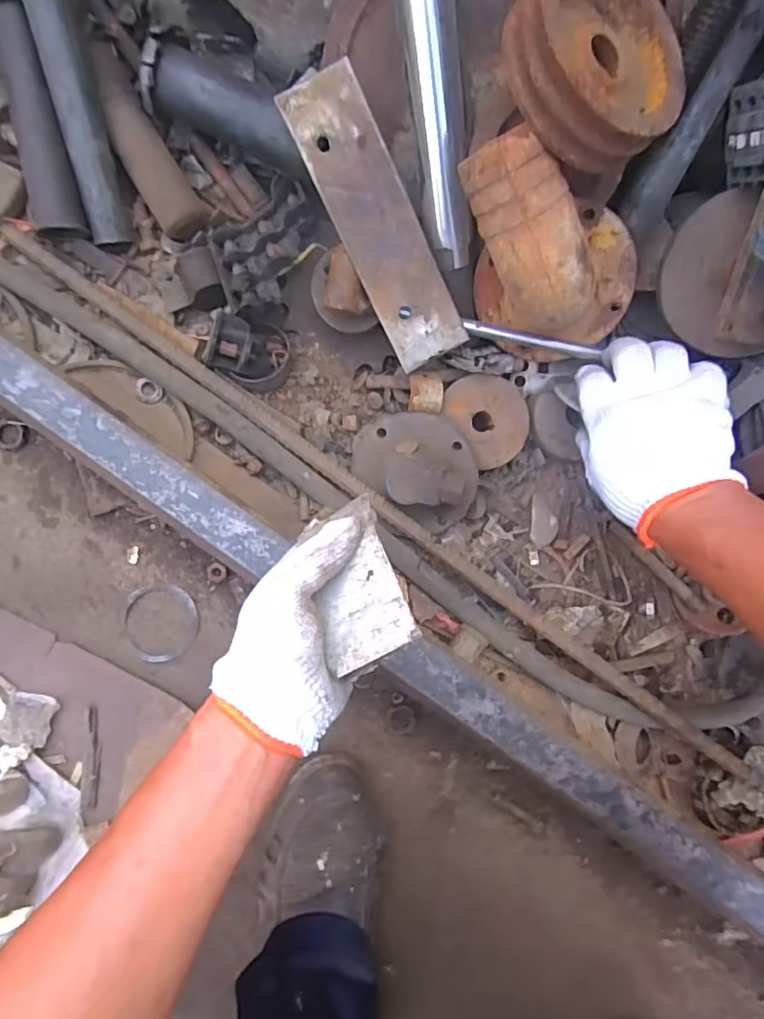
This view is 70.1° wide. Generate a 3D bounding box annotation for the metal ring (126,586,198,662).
[{"bbox_3d":[-0.202,0.104,0.497,0.067,0.005,0.071,0,87,-3],"label":"metal ring"}]

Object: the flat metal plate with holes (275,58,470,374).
[{"bbox_3d":[0.000,-0.217,0.421,0.063,0.005,0.210,-27,110,4],"label":"flat metal plate with holes"}]

